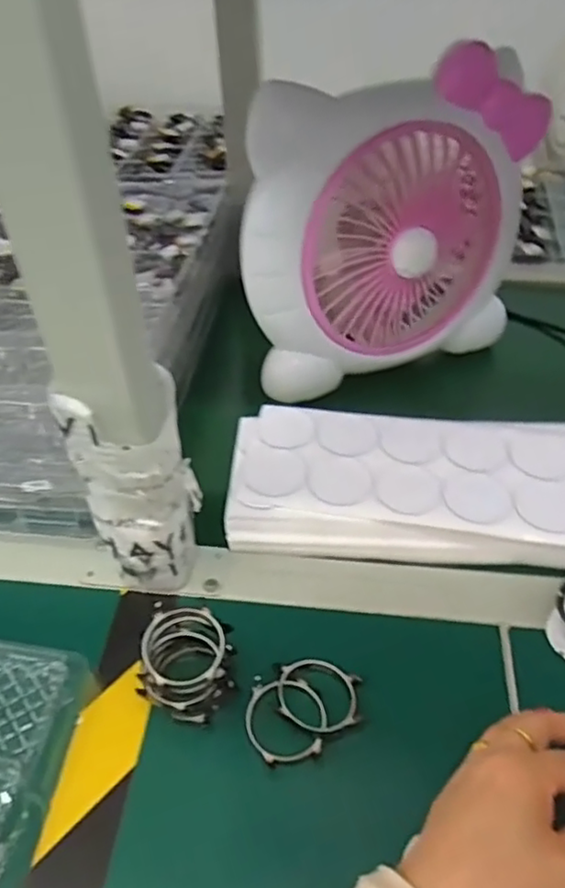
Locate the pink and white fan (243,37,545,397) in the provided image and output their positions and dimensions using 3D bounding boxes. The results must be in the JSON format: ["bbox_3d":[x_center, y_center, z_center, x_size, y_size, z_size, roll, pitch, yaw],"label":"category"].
[{"bbox_3d":[0.090,-0.174,0.538,0.248,0.228,0.088,-22,47,-22],"label":"pink and white fan"}]

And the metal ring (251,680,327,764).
[{"bbox_3d":[0.003,0.155,0.363,0.043,0.007,0.044,0,43,0],"label":"metal ring"}]

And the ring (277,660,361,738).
[{"bbox_3d":[0.021,0.144,0.370,0.047,0.013,0.044,0,43,0],"label":"ring"}]

